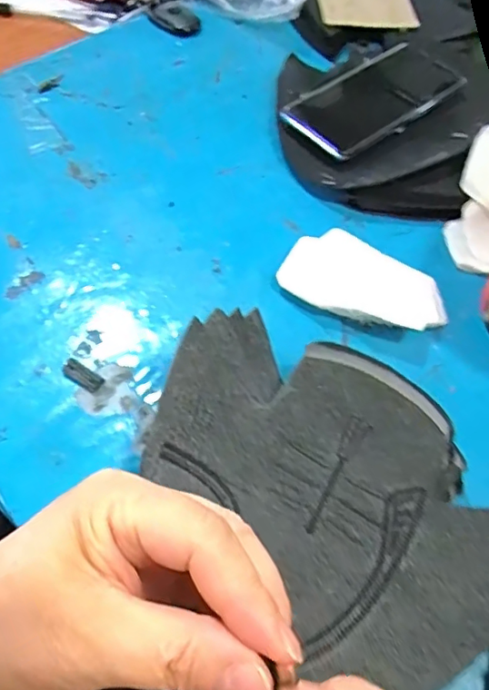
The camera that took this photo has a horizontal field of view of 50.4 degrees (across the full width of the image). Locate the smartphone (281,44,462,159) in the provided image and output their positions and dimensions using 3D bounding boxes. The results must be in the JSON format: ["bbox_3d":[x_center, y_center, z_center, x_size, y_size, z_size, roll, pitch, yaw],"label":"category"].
[{"bbox_3d":[0.112,-0.210,0.437,0.159,0.010,0.075,-39,72,-22],"label":"smartphone"}]

